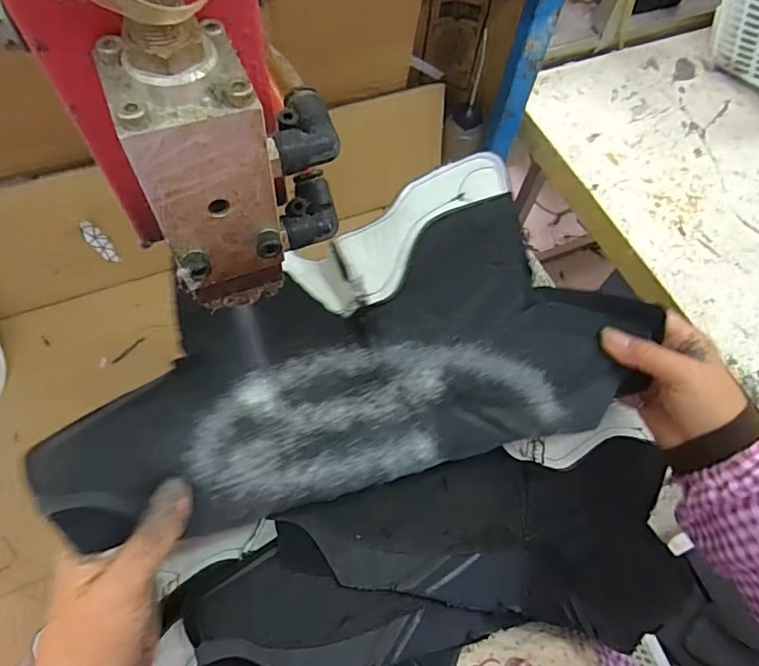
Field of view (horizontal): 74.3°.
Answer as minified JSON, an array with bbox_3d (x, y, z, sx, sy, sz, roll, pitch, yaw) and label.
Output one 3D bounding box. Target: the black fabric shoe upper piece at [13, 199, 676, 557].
[{"bbox_3d":[0.002,0.013,0.328,0.388,0.073,0.160,-15,65,-20],"label":"black fabric shoe upper piece"}]

